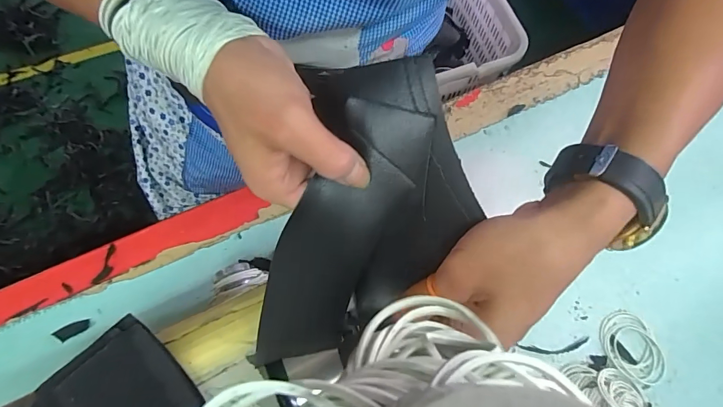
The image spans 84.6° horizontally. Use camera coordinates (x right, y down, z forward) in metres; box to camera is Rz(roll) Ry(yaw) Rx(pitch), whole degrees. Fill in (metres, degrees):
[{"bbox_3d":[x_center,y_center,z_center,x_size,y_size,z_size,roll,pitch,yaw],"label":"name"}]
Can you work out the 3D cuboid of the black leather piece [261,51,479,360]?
[{"bbox_3d":[0.005,0.013,0.242,0.109,0.014,0.188,11,105,-2],"label":"black leather piece"}]

